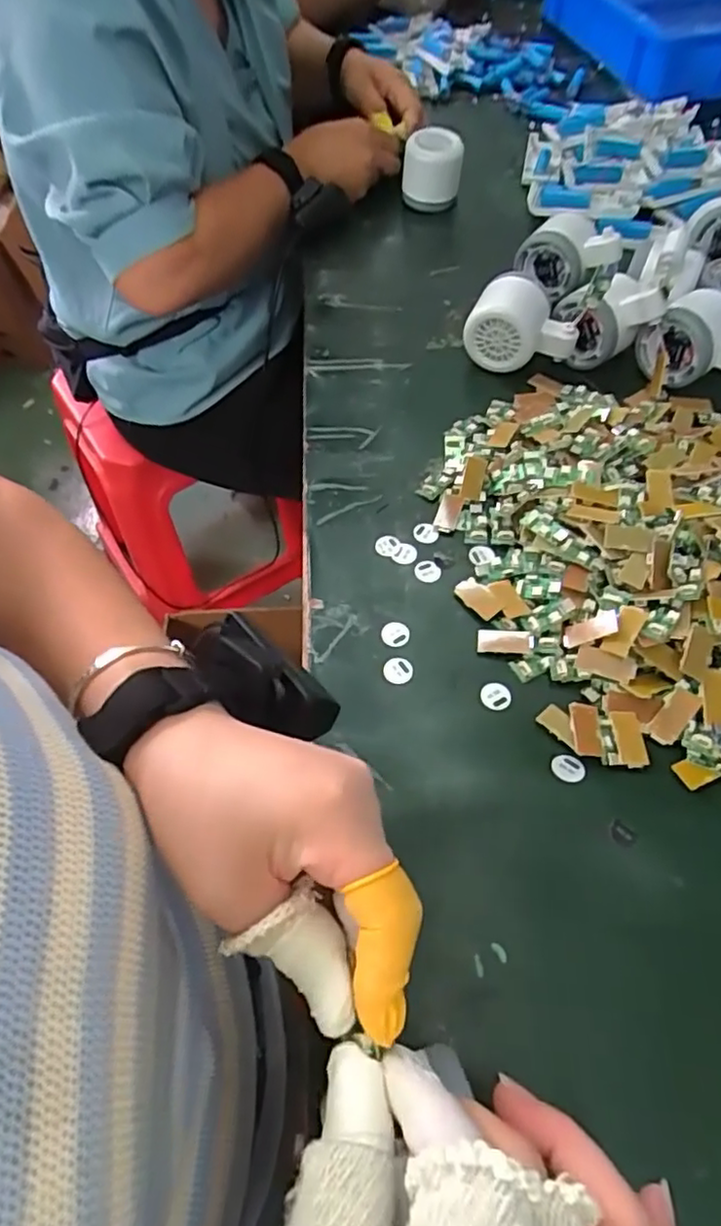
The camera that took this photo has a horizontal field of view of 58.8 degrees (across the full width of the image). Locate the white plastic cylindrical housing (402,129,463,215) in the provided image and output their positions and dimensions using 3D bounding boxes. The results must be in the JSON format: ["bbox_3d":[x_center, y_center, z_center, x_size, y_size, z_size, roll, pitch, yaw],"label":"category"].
[{"bbox_3d":[0.075,-0.461,0.661,0.061,0.055,0.059,7,57,5],"label":"white plastic cylindrical housing"}]

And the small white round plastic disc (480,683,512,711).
[{"bbox_3d":[0.078,0.047,0.368,0.017,0.004,0.016,0,57,0],"label":"small white round plastic disc"}]

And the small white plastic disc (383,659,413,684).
[{"bbox_3d":[0.022,0.034,0.377,0.017,0.004,0.016,0,57,0],"label":"small white plastic disc"}]

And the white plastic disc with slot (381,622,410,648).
[{"bbox_3d":[0.021,0.013,0.389,0.017,0.004,0.015,7,58,5],"label":"white plastic disc with slot"}]

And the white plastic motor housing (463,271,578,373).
[{"bbox_3d":[0.130,-0.228,0.510,0.084,0.056,0.057,22,60,14],"label":"white plastic motor housing"}]

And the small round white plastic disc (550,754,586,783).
[{"bbox_3d":[0.110,0.081,0.337,0.017,0.004,0.015,29,62,18],"label":"small round white plastic disc"}]

